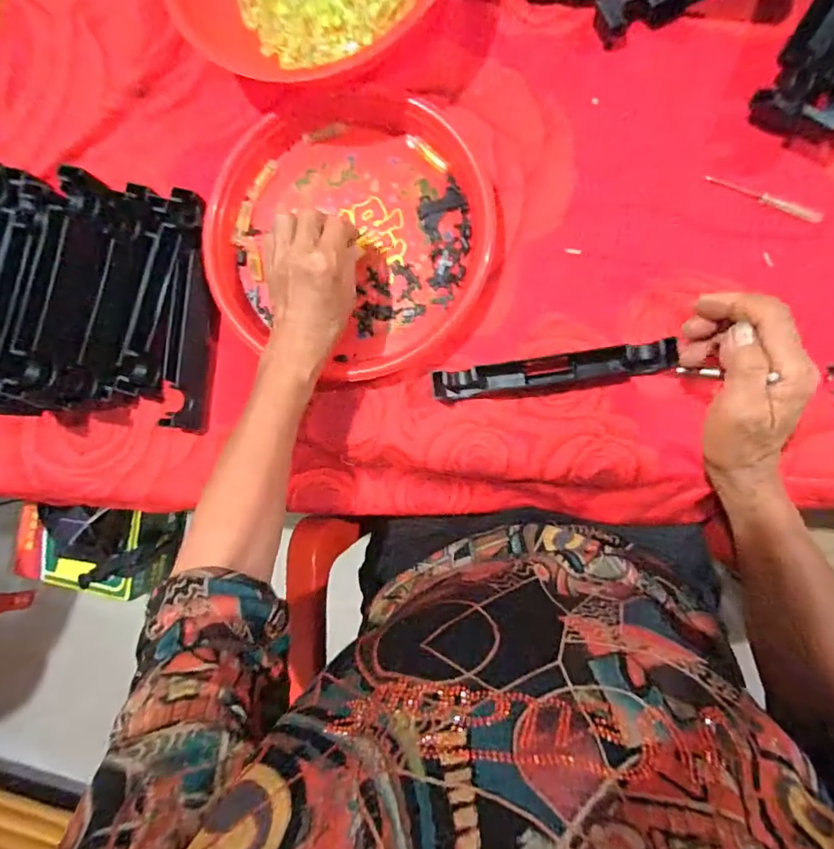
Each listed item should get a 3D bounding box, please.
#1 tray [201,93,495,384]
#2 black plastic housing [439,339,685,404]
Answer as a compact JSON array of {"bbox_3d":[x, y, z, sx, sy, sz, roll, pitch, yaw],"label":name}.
[{"bbox_3d":[-0.059,-0.169,0.438,0.241,0.038,0.250,-7,87,9],"label":"tray"},{"bbox_3d":[0.110,-0.044,0.412,0.191,0.029,0.029,-7,87,9],"label":"black plastic housing"}]

